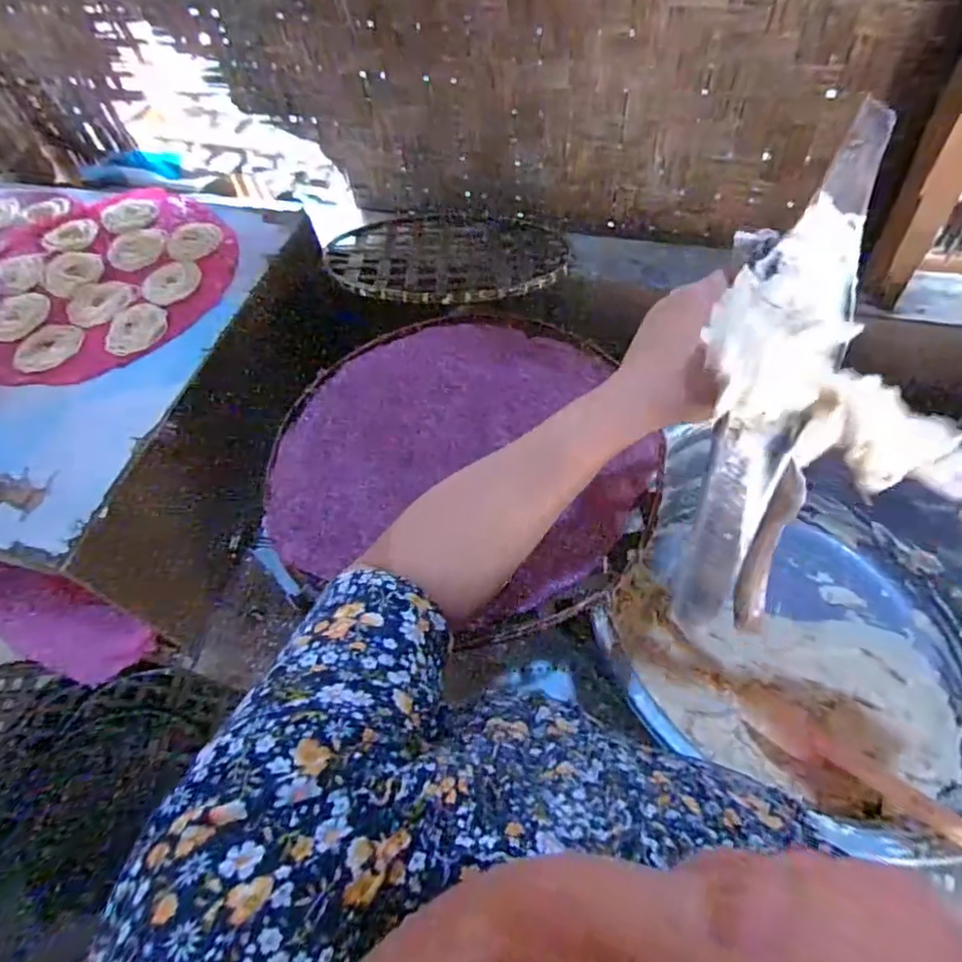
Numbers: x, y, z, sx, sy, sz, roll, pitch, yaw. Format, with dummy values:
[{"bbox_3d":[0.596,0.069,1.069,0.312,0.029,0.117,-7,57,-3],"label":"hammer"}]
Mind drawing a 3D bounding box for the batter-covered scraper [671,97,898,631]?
[{"bbox_3d":[0.148,-0.074,0.288,0.063,0.056,0.288,18,77,17],"label":"batter-covered scraper"}]

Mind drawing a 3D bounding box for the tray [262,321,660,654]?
[{"bbox_3d":[-0.019,-0.033,0.604,0.380,0.029,0.346,-2,56,4],"label":"tray"}]

